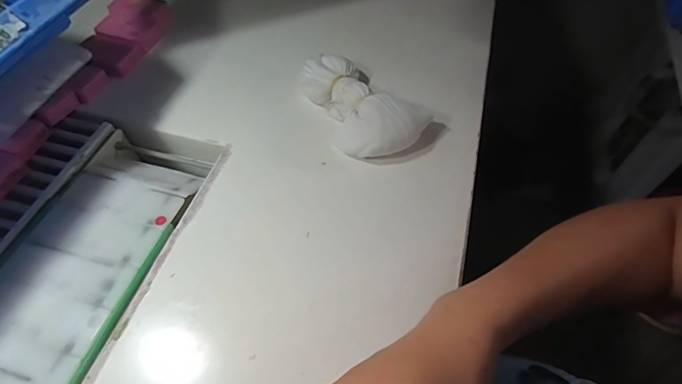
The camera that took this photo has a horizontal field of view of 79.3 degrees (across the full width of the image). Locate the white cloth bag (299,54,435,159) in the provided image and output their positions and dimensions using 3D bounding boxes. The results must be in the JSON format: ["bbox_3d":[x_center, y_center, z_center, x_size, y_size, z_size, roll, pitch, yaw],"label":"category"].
[{"bbox_3d":[0.015,-0.099,0.449,0.086,0.047,0.165,-34,62,-22],"label":"white cloth bag"}]

